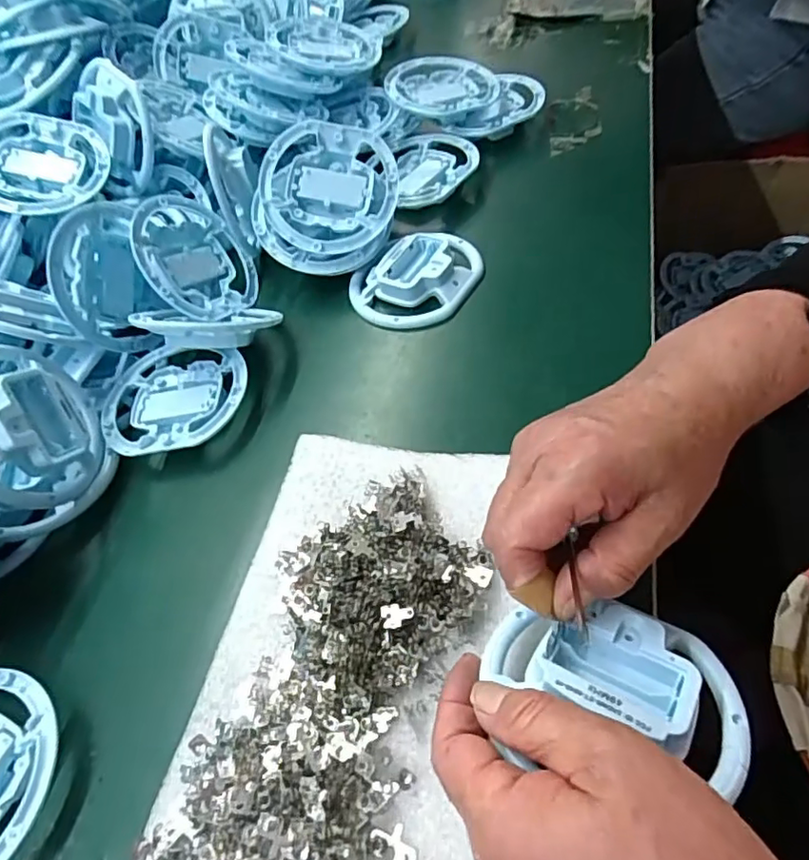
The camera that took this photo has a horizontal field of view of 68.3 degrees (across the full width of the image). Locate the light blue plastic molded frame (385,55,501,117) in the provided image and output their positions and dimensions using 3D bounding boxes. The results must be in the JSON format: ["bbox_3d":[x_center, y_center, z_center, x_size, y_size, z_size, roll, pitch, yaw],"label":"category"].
[{"bbox_3d":[0.034,-0.326,0.568,0.102,0.010,0.087,19,63,7],"label":"light blue plastic molded frame"}]

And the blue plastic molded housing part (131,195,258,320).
[{"bbox_3d":[-0.164,-0.133,0.465,0.014,0.097,0.097,-24,9,37],"label":"blue plastic molded housing part"}]

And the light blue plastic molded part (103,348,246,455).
[{"bbox_3d":[-0.162,-0.025,0.421,0.101,0.021,0.094,-2,54,3],"label":"light blue plastic molded part"}]

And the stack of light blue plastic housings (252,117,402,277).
[{"bbox_3d":[-0.061,-0.180,0.468,0.108,0.024,0.111,-1,87,0],"label":"stack of light blue plastic housings"}]

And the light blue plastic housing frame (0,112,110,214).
[{"bbox_3d":[-0.295,-0.211,0.475,0.102,0.018,0.096,15,61,-8],"label":"light blue plastic housing frame"}]

